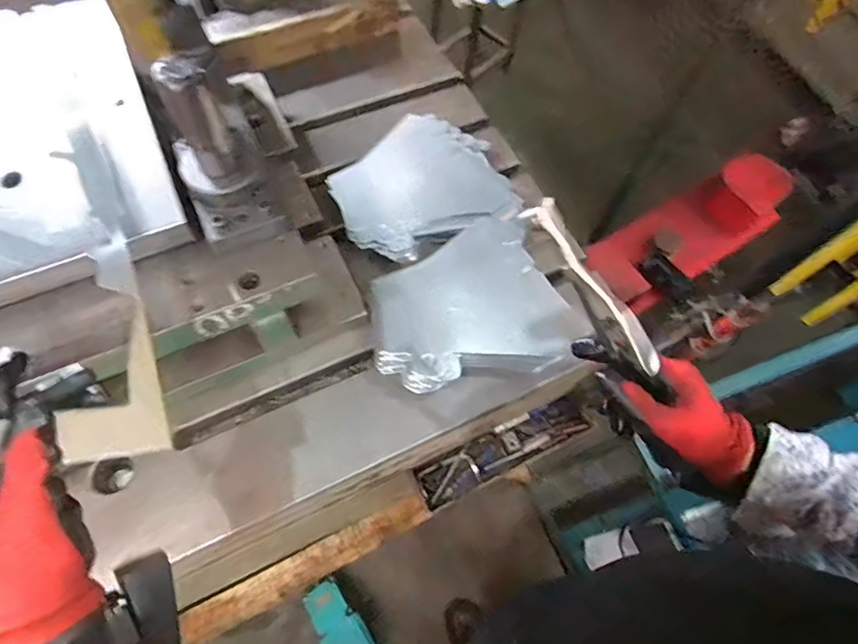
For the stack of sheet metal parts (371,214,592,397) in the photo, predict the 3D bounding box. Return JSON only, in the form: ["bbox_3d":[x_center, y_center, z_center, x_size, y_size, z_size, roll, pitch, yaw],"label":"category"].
[{"bbox_3d":[0.057,-0.009,0.612,0.243,0.056,0.195,-35,70,-18],"label":"stack of sheet metal parts"}]

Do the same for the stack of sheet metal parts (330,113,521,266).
[{"bbox_3d":[-0.015,-0.203,0.749,0.240,0.044,0.224,-19,66,-12],"label":"stack of sheet metal parts"}]

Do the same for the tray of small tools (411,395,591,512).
[{"bbox_3d":[0.120,0.208,0.863,0.294,0.050,0.075,-23,67,-14],"label":"tray of small tools"}]

